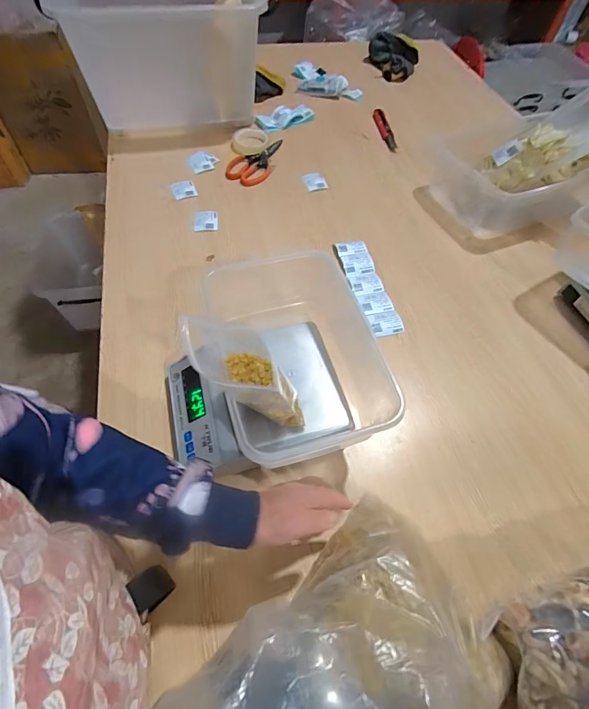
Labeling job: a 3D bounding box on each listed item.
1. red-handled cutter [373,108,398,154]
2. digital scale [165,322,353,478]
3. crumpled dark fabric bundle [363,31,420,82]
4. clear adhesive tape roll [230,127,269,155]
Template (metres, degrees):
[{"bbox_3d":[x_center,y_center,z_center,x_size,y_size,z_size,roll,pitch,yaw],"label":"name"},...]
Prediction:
[{"bbox_3d":[0.248,-0.625,1.032,0.033,0.020,0.190,-8,58,-8],"label":"red-handled cutter"},{"bbox_3d":[-0.061,0.070,0.543,0.244,0.087,0.190,-14,60,-10],"label":"digital scale"},{"bbox_3d":[0.314,-0.963,1.208,0.171,0.085,0.146,13,59,7],"label":"crumpled dark fabric bundle"},{"bbox_3d":[-0.117,-0.551,0.962,0.092,0.020,0.107,-2,57,-4],"label":"clear adhesive tape roll"}]

